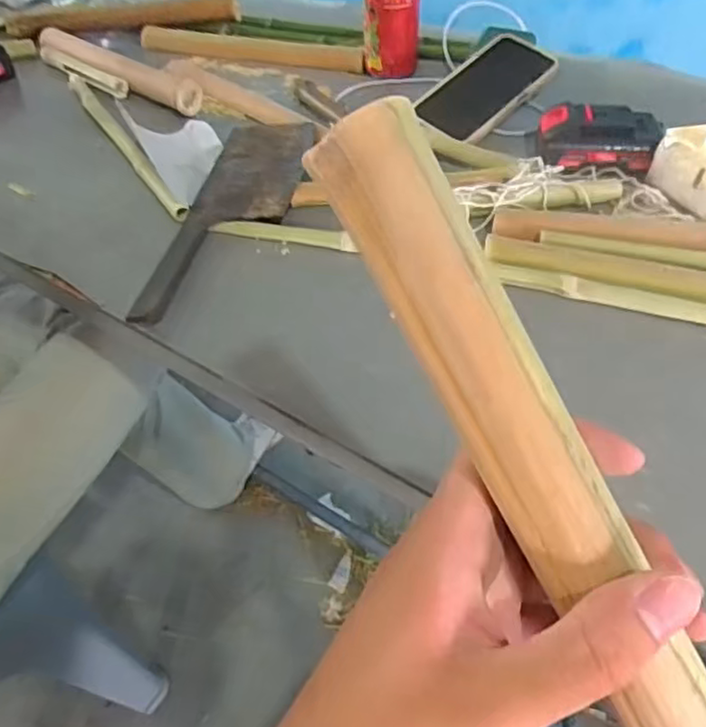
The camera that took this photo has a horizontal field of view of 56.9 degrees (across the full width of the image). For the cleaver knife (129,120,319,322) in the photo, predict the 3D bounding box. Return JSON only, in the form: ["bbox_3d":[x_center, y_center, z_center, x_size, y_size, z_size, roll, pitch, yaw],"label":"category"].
[{"bbox_3d":[-0.104,-0.135,0.585,0.081,0.018,0.297,5,48,8],"label":"cleaver knife"}]

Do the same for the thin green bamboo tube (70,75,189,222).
[{"bbox_3d":[-0.244,-0.239,0.674,0.017,0.011,0.353,-26,51,-20],"label":"thin green bamboo tube"}]

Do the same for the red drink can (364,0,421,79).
[{"bbox_3d":[0.045,-0.388,0.749,0.063,0.113,0.055,0,47,3],"label":"red drink can"}]

